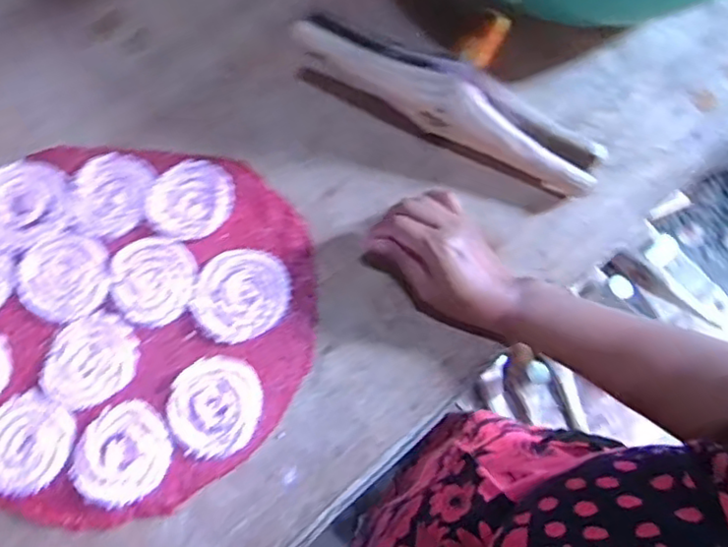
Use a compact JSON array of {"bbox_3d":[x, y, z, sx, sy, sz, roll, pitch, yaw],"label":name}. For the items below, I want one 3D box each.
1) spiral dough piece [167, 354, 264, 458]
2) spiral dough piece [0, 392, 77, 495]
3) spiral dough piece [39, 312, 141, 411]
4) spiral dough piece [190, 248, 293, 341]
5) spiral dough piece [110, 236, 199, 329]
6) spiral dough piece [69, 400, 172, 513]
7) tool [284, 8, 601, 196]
[{"bbox_3d":[-0.124,0.111,0.542,0.078,0.004,0.079,0,75,0],"label":"spiral dough piece"},{"bbox_3d":[-0.281,0.141,0.533,0.079,0.008,0.079,0,75,0],"label":"spiral dough piece"},{"bbox_3d":[-0.234,0.074,0.550,0.082,0.006,0.073,-32,77,-9],"label":"spiral dough piece"},{"bbox_3d":[-0.108,0.017,0.569,0.085,0.004,0.079,0,75,0],"label":"spiral dough piece"},{"bbox_3d":[-0.185,0.005,0.570,0.074,0.004,0.076,0,75,0],"label":"spiral dough piece"},{"bbox_3d":[-0.198,0.148,0.528,0.078,0.010,0.073,0,75,0],"label":"spiral dough piece"},{"bbox_3d":[0.077,-0.154,0.586,0.286,0.068,0.051,25,76,6],"label":"tool"}]

